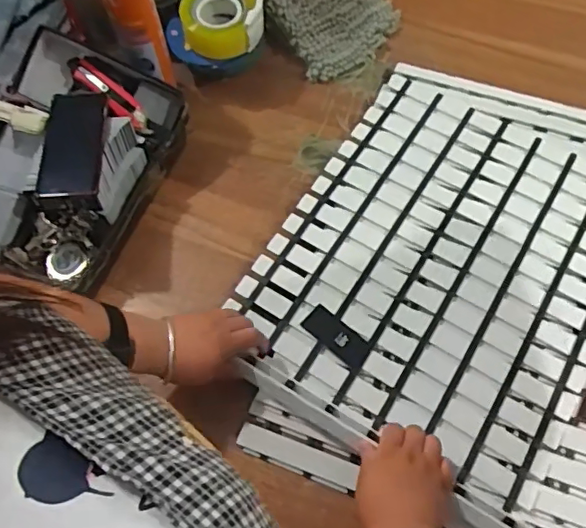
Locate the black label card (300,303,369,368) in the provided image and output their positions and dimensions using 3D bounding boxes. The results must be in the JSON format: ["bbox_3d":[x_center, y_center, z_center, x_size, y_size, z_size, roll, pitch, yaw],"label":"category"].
[{"bbox_3d":[0.055,0.092,0.717,0.087,0.004,0.037,39,71,17],"label":"black label card"}]

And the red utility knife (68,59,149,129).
[{"bbox_3d":[-0.269,-0.251,0.821,0.043,0.027,0.146,-39,70,-16],"label":"red utility knife"}]

